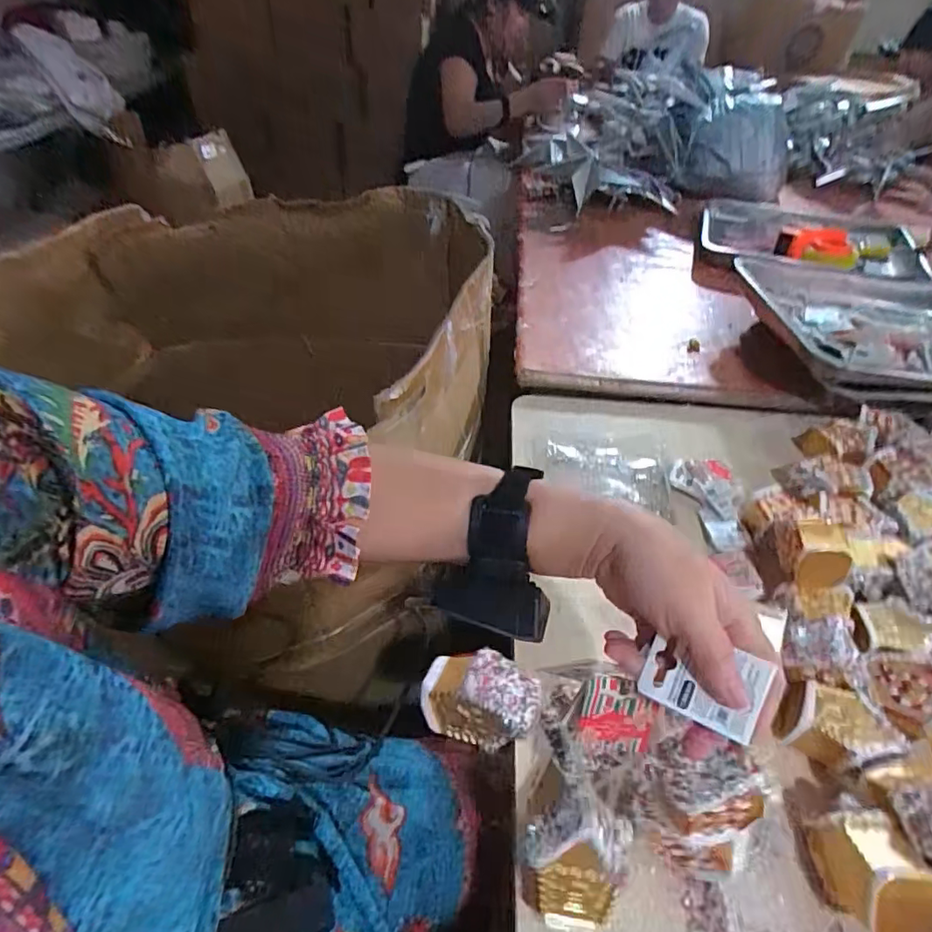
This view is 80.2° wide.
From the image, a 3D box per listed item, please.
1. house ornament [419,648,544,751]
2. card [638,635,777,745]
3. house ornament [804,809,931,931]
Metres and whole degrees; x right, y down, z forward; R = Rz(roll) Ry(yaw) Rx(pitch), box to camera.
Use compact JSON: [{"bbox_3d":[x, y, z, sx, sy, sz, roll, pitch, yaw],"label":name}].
[{"bbox_3d":[0.011,0.175,0.420,0.085,0.051,0.056,14,49,11],"label":"house ornament"},{"bbox_3d":[0.131,0.117,0.303,0.060,0.004,0.044,21,79,25],"label":"card"},{"bbox_3d":[0.285,0.288,0.394,0.050,0.075,0.078,0,44,-2],"label":"house ornament"}]

